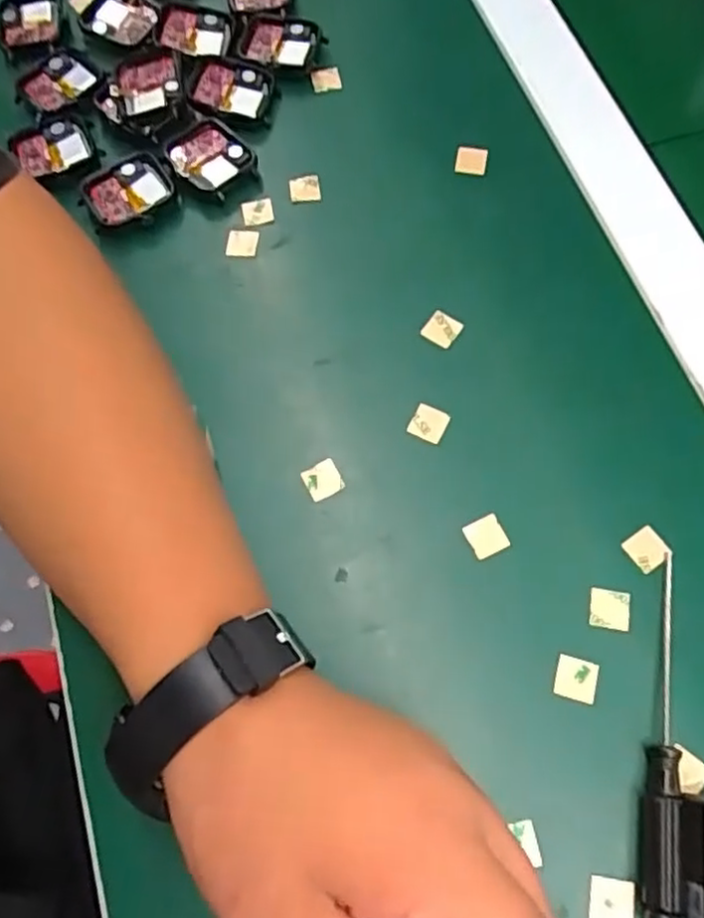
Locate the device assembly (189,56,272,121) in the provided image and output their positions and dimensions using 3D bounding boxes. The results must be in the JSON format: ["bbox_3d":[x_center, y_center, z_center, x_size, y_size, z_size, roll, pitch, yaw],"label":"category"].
[{"bbox_3d":[-0.066,-0.201,0.372,0.041,0.007,0.034,8,70,4],"label":"device assembly"}]

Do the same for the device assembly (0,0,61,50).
[{"bbox_3d":[-0.187,-0.253,0.401,0.034,0.006,0.048,-12,69,-3],"label":"device assembly"}]

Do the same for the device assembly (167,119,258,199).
[{"bbox_3d":[-0.074,-0.157,0.363,0.041,0.007,0.038,41,75,15],"label":"device assembly"}]

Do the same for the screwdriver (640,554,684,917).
[{"bbox_3d":[0.118,0.101,0.259,0.011,0.013,0.131,12,70,6],"label":"screwdriver"}]

